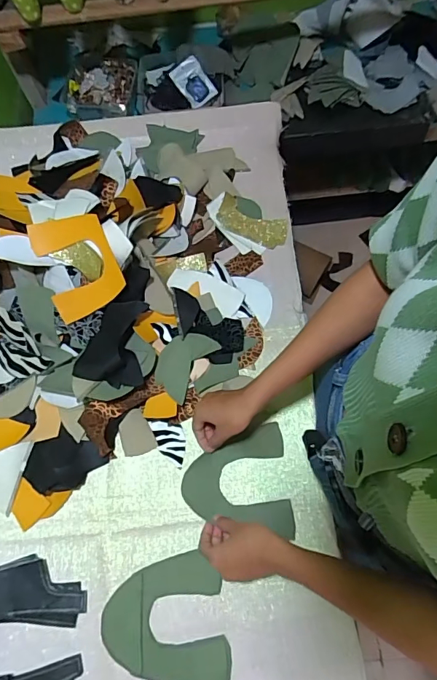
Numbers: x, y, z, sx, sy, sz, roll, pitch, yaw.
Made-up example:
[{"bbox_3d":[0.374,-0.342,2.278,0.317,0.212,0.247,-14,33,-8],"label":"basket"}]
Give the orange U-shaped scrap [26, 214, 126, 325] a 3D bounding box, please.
[{"bbox_3d":[-0.214,-0.116,0.650,0.114,0.011,0.153,-18,99,10],"label":"orange U-shaped scrap"}]

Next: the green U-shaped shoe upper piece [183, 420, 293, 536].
[{"bbox_3d":[0.025,0.205,0.618,0.150,0.010,0.149,-4,70,-2],"label":"green U-shaped shoe upper piece"}]

